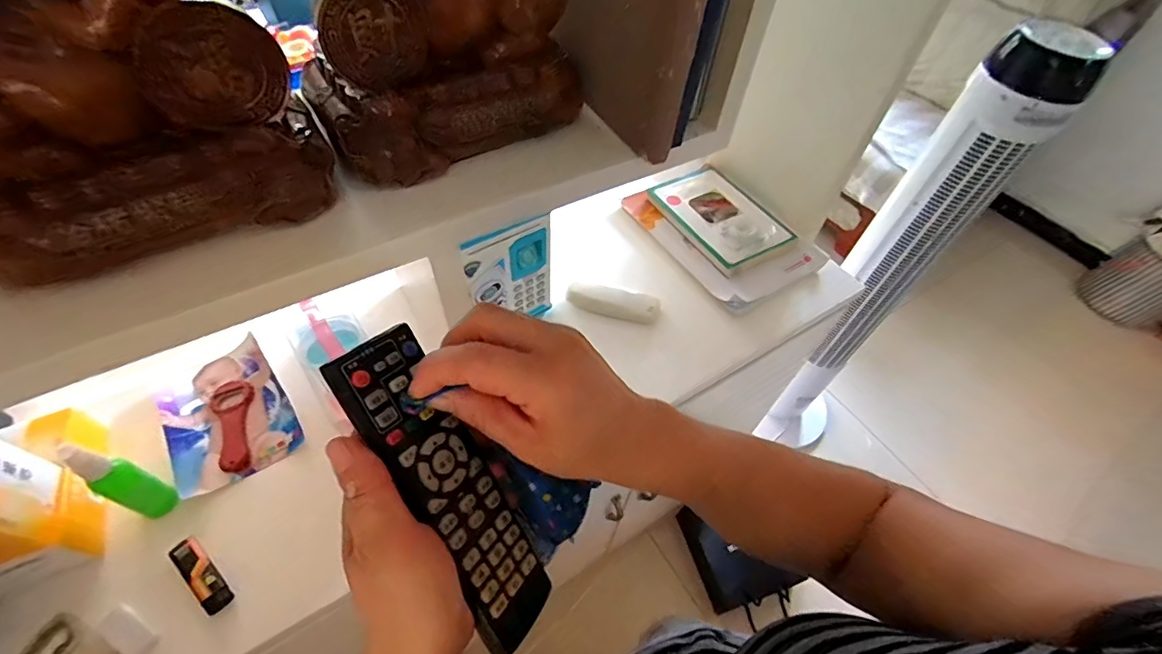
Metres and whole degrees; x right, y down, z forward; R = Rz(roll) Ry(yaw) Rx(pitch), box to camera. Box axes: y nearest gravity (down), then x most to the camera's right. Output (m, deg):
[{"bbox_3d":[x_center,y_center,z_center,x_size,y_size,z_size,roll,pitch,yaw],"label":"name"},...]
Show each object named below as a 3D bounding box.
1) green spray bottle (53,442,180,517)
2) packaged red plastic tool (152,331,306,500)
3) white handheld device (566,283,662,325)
[{"bbox_3d":[-0.427,0.146,0.462,0.029,0.120,0.031,-8,54,-10],"label":"green spray bottle"},{"bbox_3d":[-0.408,0.099,0.570,0.119,0.017,0.170,-29,60,-24],"label":"packaged red plastic tool"},{"bbox_3d":[0.045,-0.031,0.693,0.129,0.040,0.032,10,53,3],"label":"white handheld device"}]

